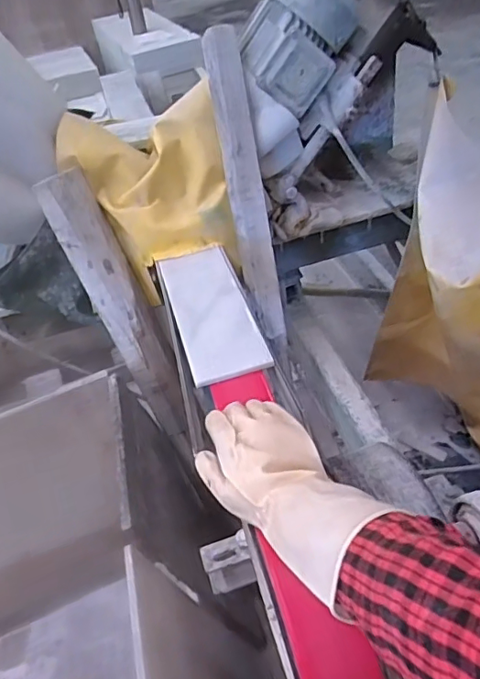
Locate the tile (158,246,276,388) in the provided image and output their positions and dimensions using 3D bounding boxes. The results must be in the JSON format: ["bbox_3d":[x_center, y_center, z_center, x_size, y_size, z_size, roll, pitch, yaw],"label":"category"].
[{"bbox_3d":[-0.043,-0.047,0.773,0.104,0.012,0.296,-15,41,-7],"label":"tile"}]

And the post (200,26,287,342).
[{"bbox_3d":[0.010,-0.256,0.919,0.063,0.503,0.035,-14,11,-11],"label":"post"}]

